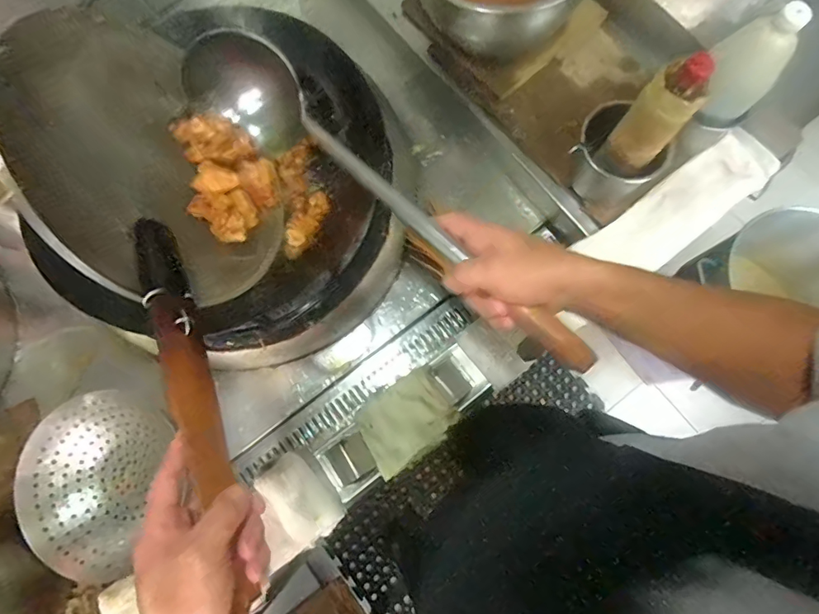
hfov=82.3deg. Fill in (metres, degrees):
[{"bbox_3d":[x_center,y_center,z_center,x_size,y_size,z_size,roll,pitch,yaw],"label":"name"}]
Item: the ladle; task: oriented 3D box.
[{"bbox_3d":[-0.043,-0.106,0.485,0.084,0.084,0.515,-43,72,-9],"label":"ladle"}]

